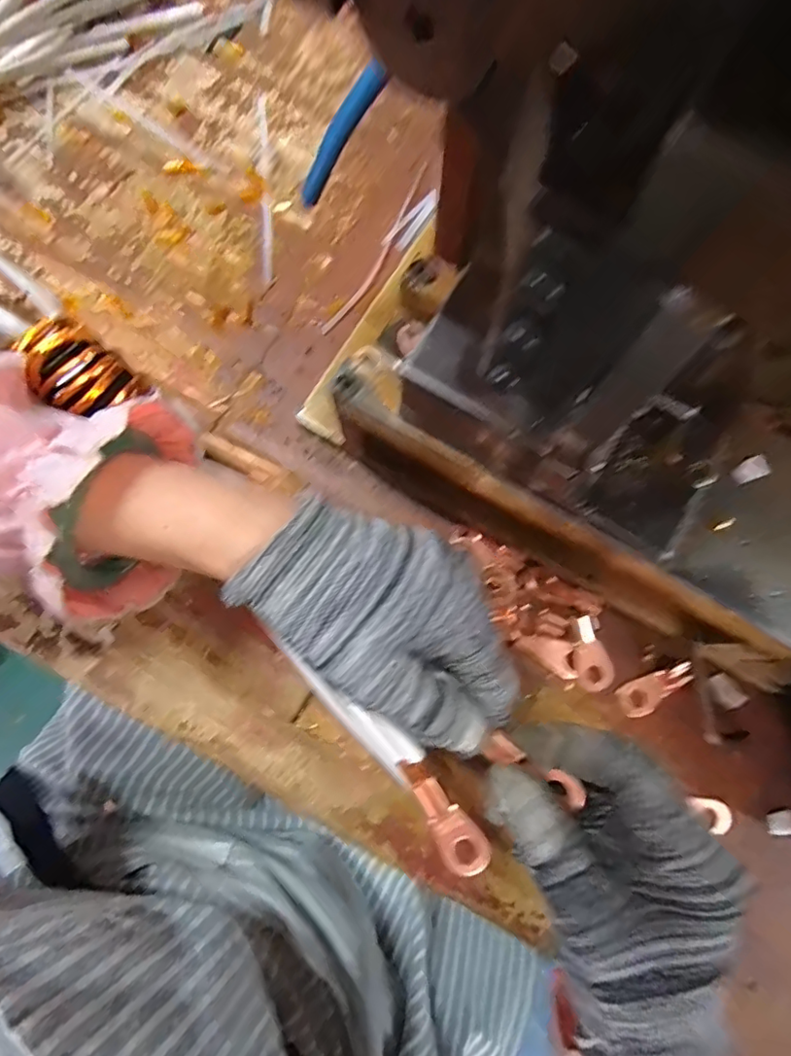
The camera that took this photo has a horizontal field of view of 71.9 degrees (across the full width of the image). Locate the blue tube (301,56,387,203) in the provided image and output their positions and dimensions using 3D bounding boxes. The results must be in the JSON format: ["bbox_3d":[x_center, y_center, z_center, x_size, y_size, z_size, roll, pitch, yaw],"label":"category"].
[{"bbox_3d":[-0.026,-0.176,0.247,0.064,0.012,0.007,-41,77,39],"label":"blue tube"}]

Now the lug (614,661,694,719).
[{"bbox_3d":[0.145,0.090,0.301,0.042,0.006,0.018,-25,79,-6],"label":"lug"}]

